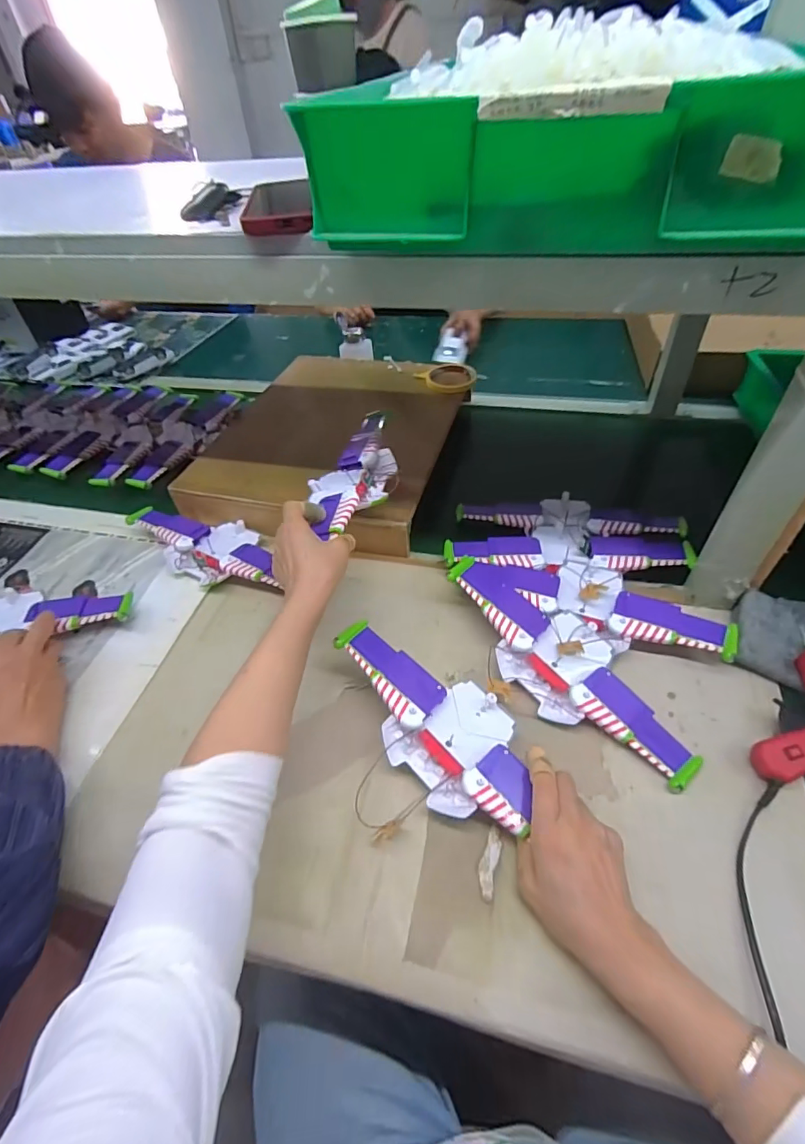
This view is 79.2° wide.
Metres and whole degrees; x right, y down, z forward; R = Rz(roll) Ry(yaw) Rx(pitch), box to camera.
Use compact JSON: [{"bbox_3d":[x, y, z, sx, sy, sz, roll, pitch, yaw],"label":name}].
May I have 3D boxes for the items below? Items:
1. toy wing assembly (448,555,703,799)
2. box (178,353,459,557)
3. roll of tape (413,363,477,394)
[{"bbox_3d":[0.160,0.091,0.497,0.112,0.048,0.293,-33,52,-24],"label":"toy wing assembly"},{"bbox_3d":[-0.101,-0.218,0.783,0.350,0.079,0.427,10,48,14],"label":"box"},{"bbox_3d":[0.081,-0.338,0.847,0.091,0.014,0.091,-3,47,3],"label":"roll of tape"}]

